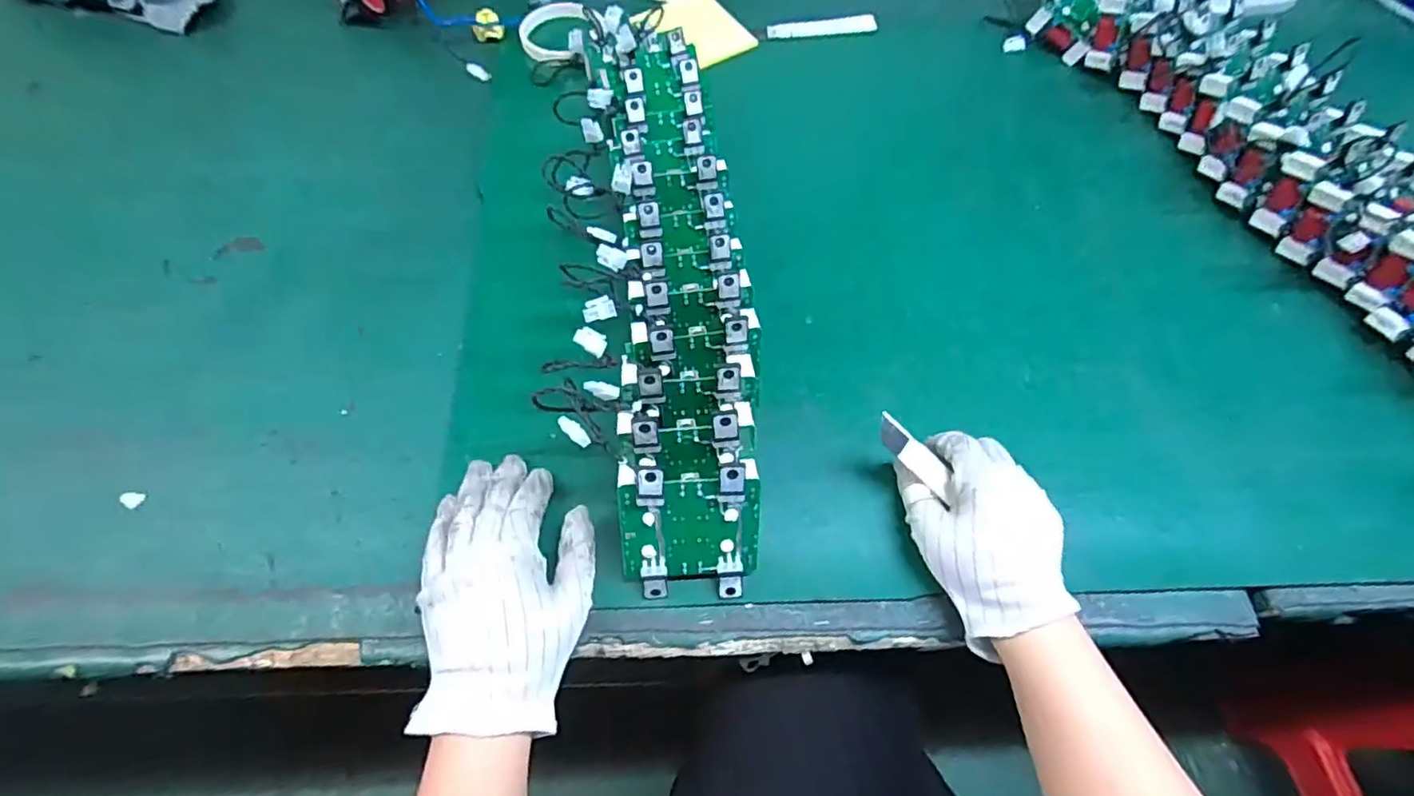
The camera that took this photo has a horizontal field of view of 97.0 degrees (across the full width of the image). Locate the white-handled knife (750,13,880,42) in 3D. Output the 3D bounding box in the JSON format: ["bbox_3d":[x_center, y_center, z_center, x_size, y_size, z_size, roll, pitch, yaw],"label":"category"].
[{"bbox_3d":[0.120,-0.405,0.682,0.133,0.012,0.021,-9,64,-7],"label":"white-handled knife"}]

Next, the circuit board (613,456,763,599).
[{"bbox_3d":[-0.010,0.081,0.385,0.083,0.094,0.023,-2,25,-4],"label":"circuit board"}]

